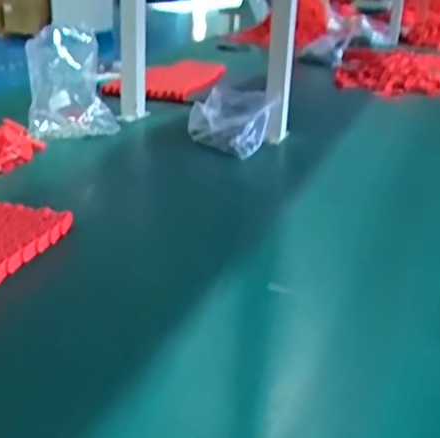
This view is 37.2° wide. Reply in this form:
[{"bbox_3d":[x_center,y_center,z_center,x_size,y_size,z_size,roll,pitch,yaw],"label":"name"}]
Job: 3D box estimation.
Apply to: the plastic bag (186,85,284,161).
[{"bbox_3d":[0.023,-0.201,1.313,0.130,0.105,0.117,20,28,35],"label":"plastic bag"}]

